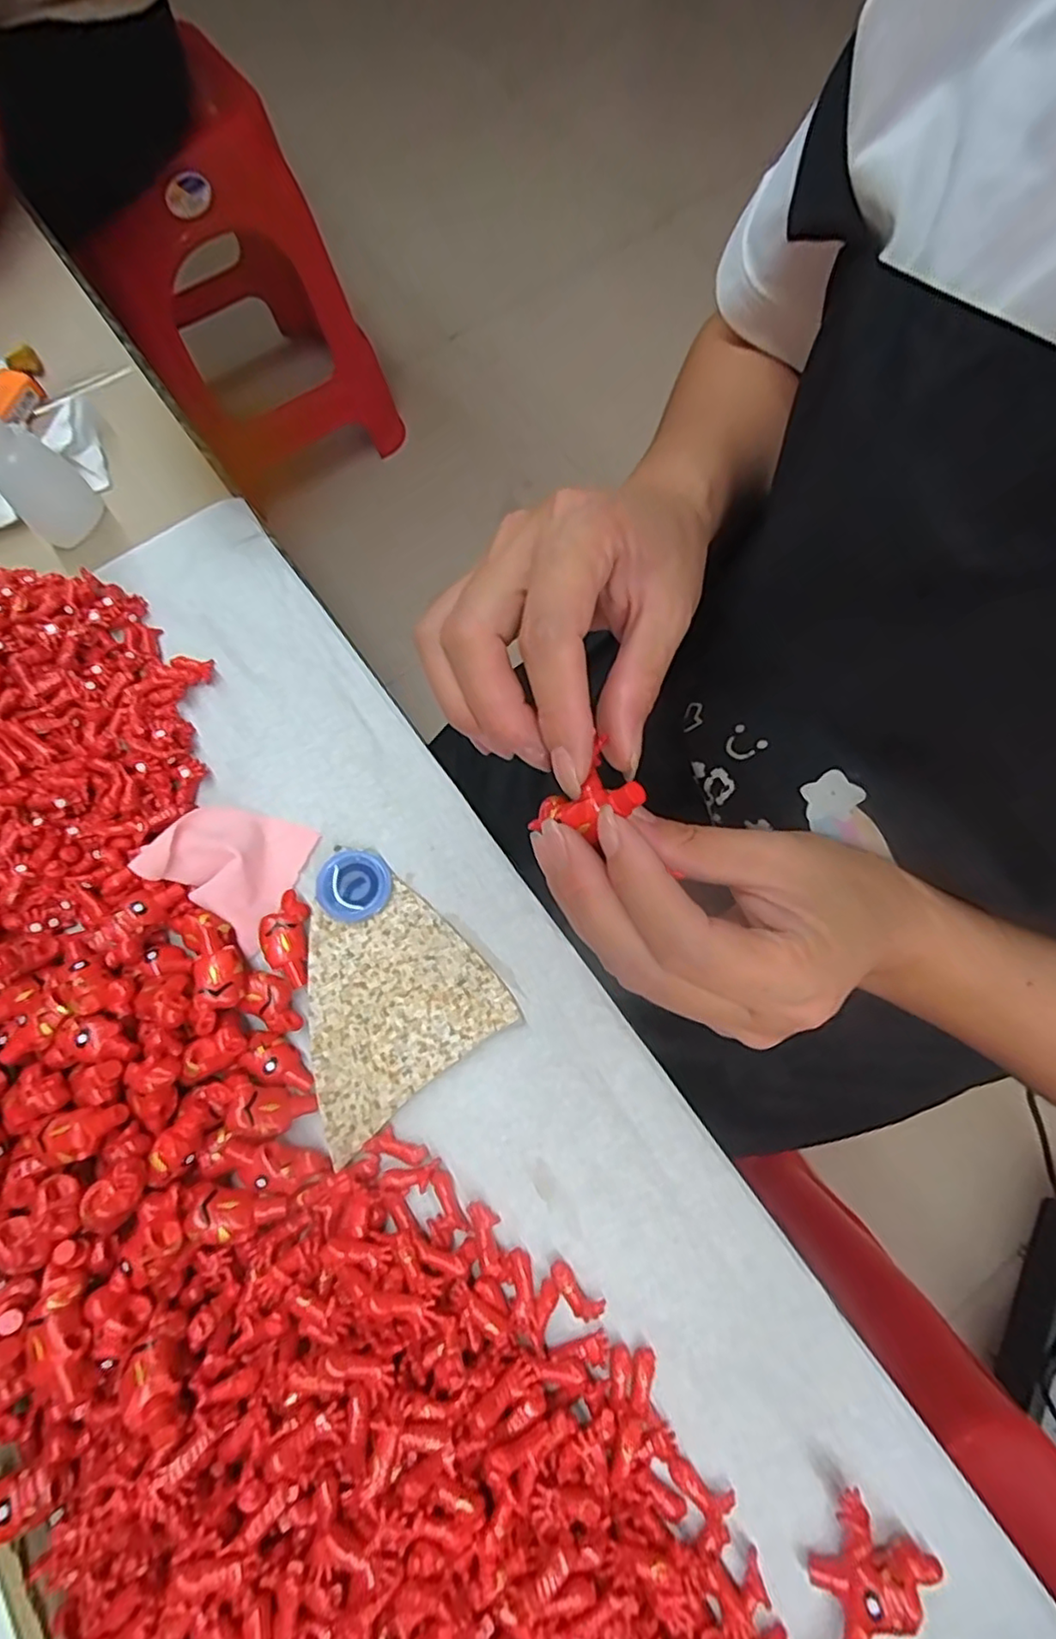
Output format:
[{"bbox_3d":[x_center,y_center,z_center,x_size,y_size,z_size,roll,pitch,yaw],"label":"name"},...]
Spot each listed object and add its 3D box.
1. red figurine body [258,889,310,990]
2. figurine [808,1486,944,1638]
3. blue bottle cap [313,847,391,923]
[{"bbox_3d":[-0.098,0.047,0.256,0.017,0.008,0.037,-5,72,-2],"label":"red figurine body"},{"bbox_3d":[0.099,0.237,0.195,0.048,0.011,0.030,-41,76,-13],"label":"figurine"},{"bbox_3d":[-0.072,0.027,0.264,0.029,0.009,0.030,0,72,0],"label":"blue bottle cap"}]

